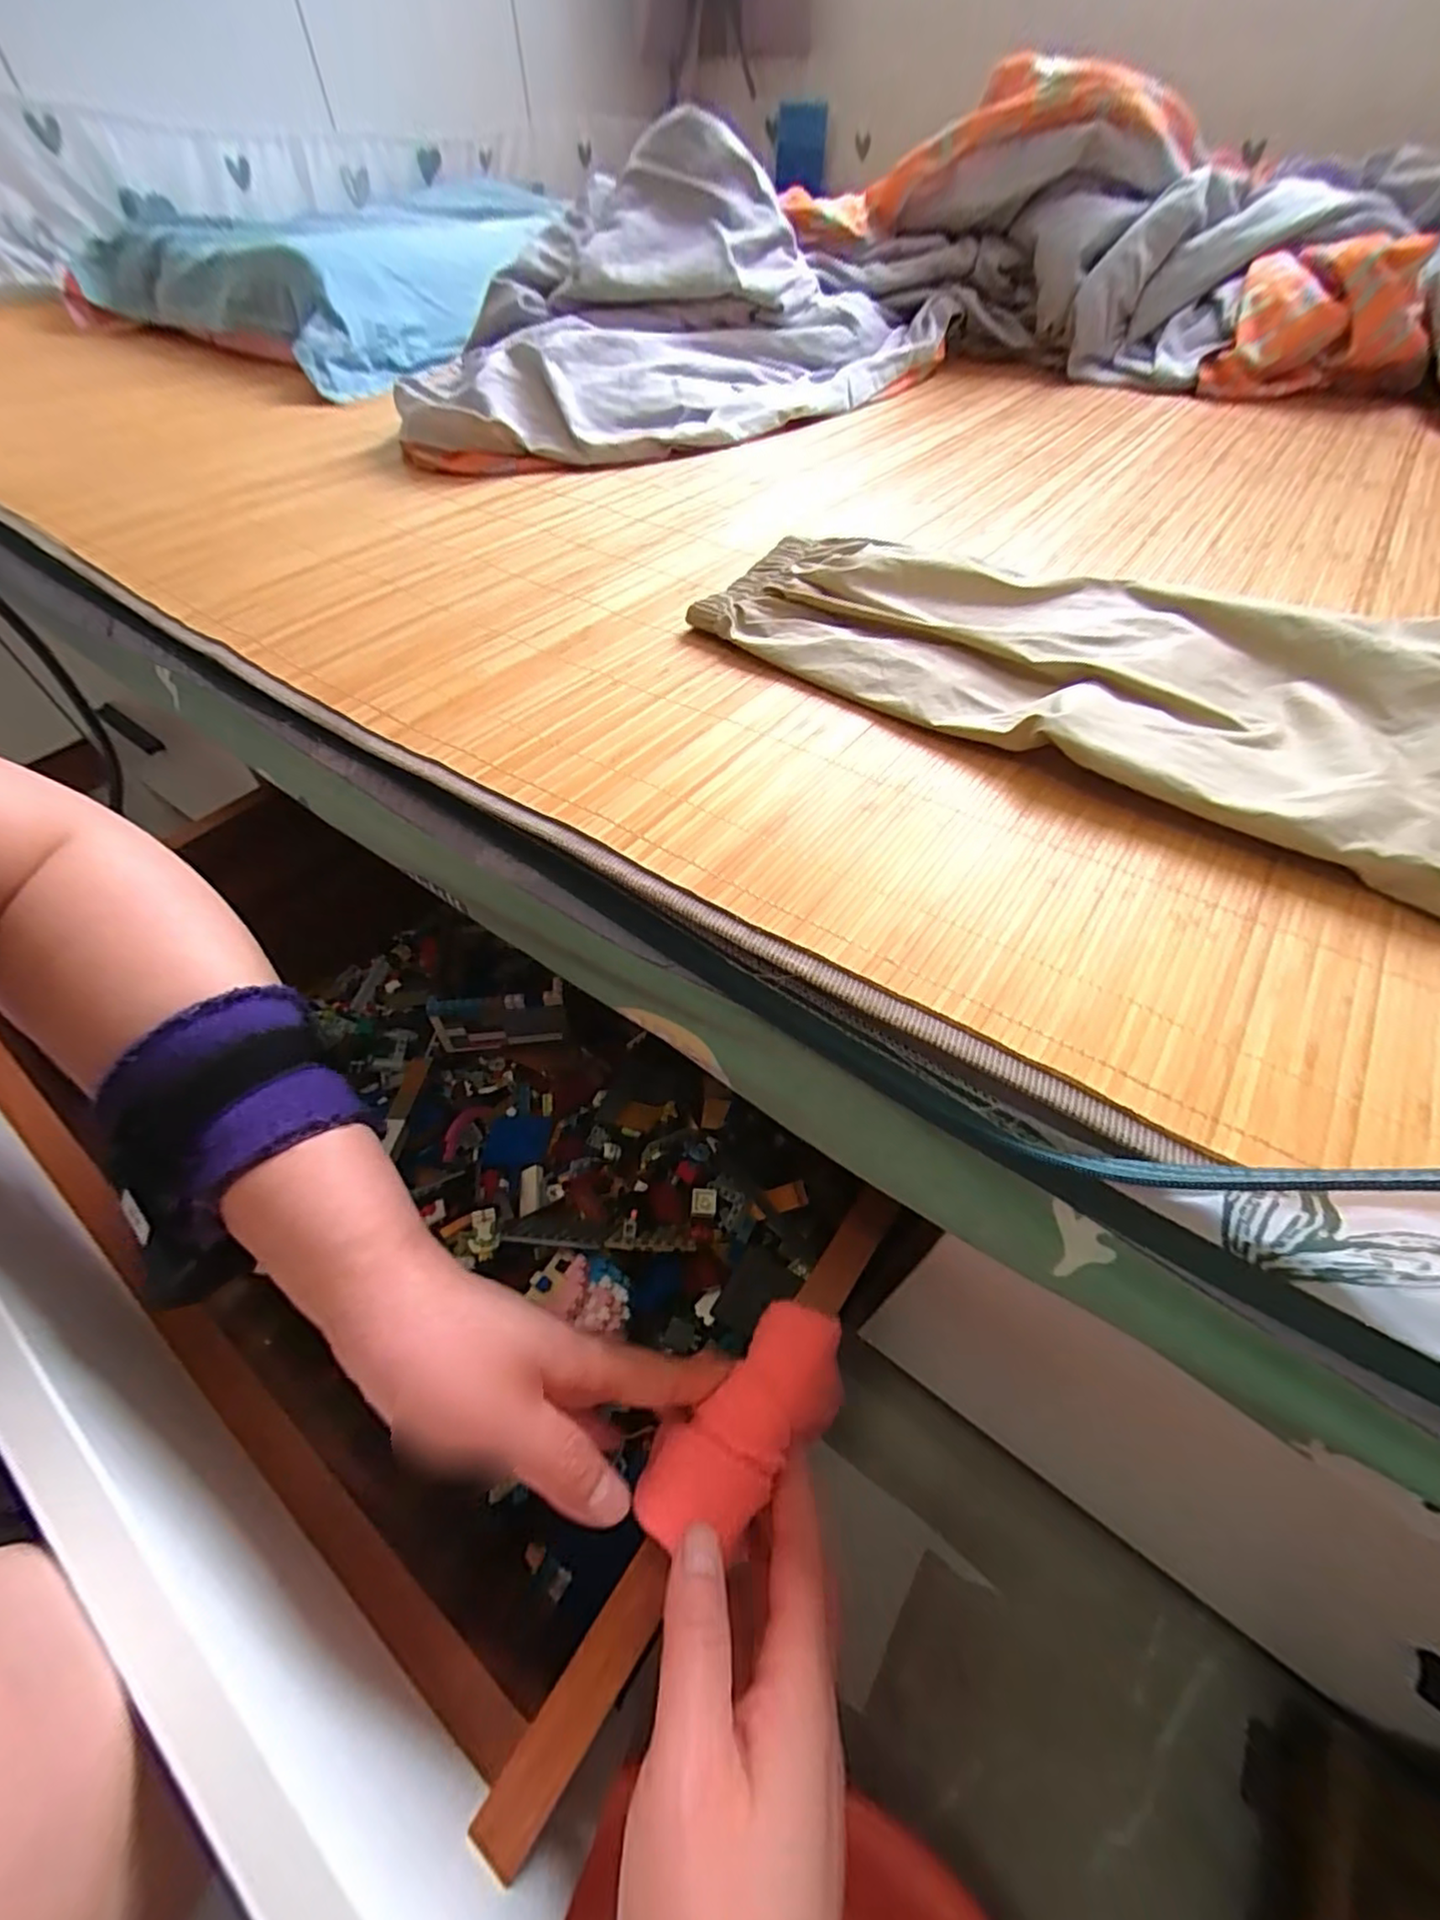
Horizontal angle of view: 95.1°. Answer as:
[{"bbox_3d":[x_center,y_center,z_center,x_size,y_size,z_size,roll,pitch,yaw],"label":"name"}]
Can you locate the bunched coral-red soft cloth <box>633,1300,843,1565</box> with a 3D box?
[{"bbox_3d":[0.012,0.186,0.264,0.099,0.017,0.043,-35,58,-27],"label":"bunched coral-red soft cloth"}]

